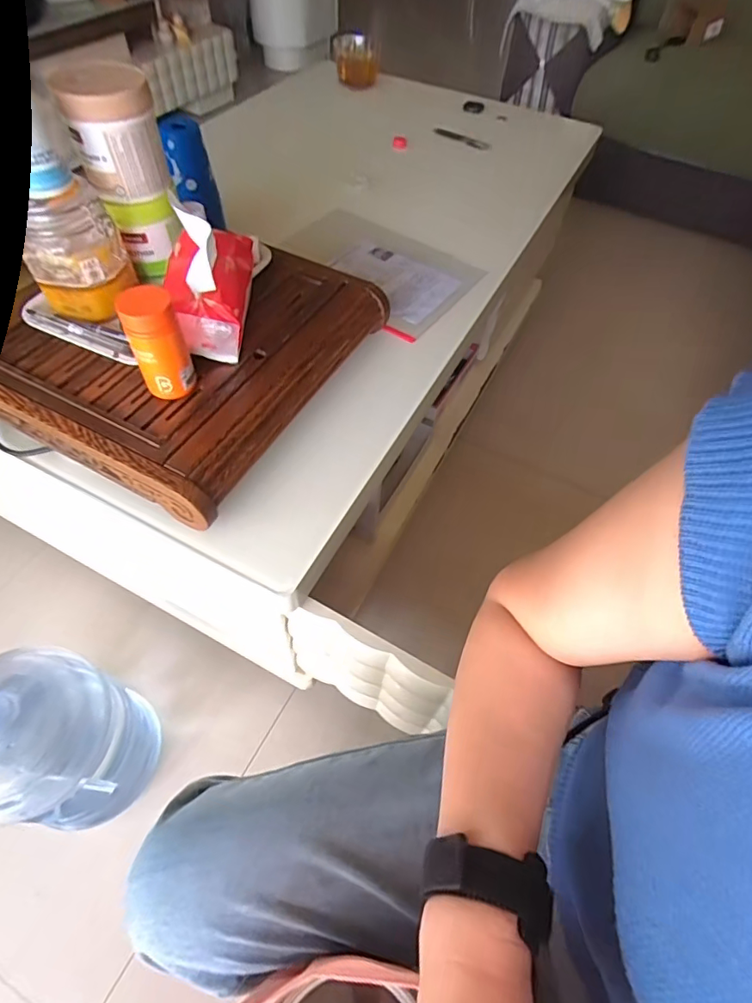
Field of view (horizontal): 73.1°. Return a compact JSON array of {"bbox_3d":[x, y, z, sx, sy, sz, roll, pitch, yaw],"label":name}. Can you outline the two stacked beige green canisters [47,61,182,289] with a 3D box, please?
[{"bbox_3d":[-0.266,-0.360,0.568,0.075,0.185,0.082,9,56,3],"label":"two stacked beige green canisters"}]

